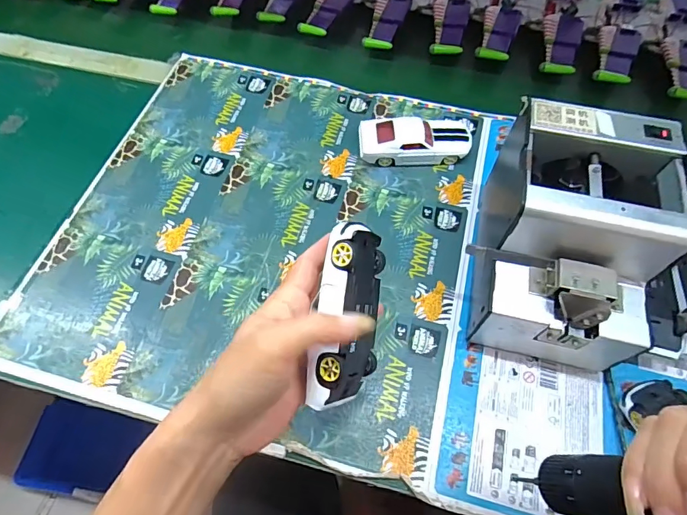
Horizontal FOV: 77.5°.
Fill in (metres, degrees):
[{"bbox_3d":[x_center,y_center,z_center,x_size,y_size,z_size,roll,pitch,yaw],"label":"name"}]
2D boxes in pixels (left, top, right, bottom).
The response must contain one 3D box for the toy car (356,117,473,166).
[{"bbox_3d":[0.085,-0.137,0.508,0.130,0.035,0.051,-1,63,-1],"label":"toy car"}]

